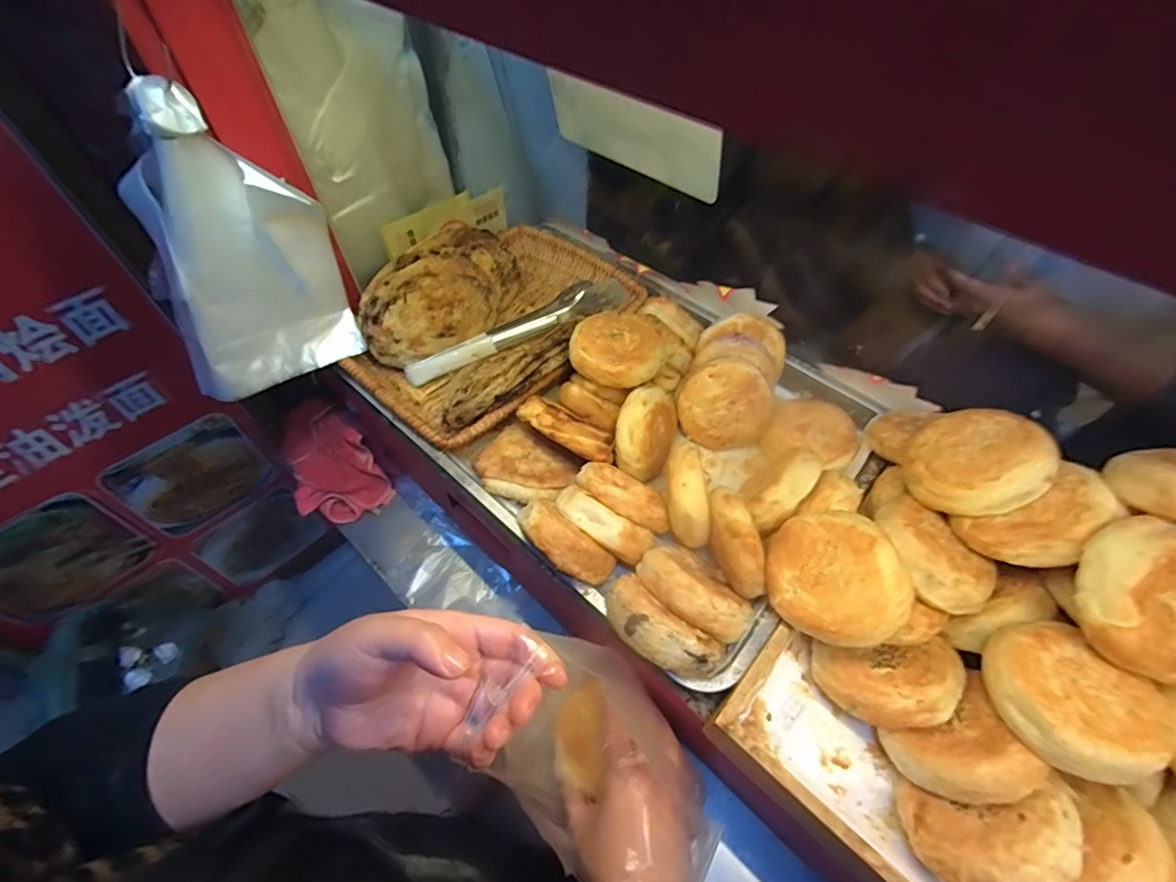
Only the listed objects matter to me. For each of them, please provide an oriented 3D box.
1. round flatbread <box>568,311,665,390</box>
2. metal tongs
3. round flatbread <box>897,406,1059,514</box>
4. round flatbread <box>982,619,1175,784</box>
[{"bbox_3d":[0.030,-0.098,0.532,0.099,0.038,0.094,0,53,0],"label":"round flatbread"},{"bbox_3d":[-0.086,-0.136,0.610,0.276,0.063,0.031,-18,55,-13],"label":"metal tongs"},{"bbox_3d":[0.310,0.017,0.410,0.094,0.034,0.098,-40,30,5],"label":"round flatbread"},{"bbox_3d":[0.318,0.174,0.338,0.087,0.043,0.090,0,53,0],"label":"round flatbread"}]

